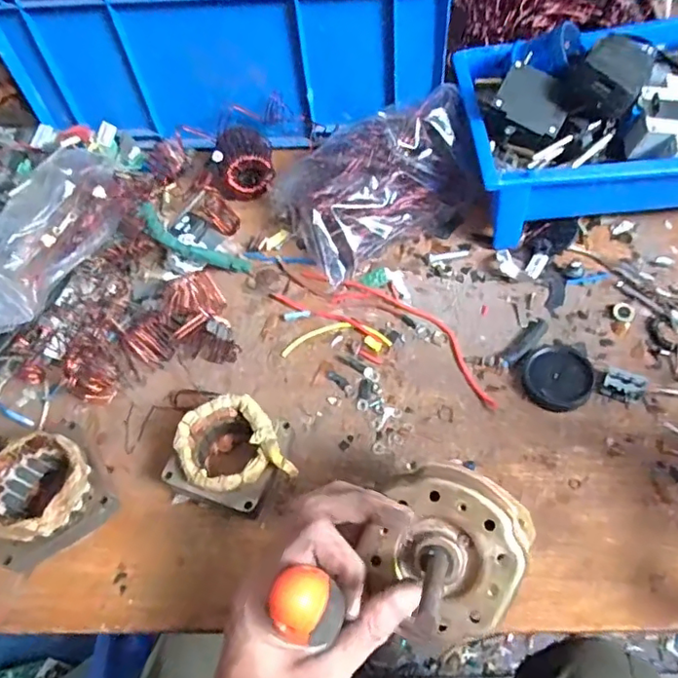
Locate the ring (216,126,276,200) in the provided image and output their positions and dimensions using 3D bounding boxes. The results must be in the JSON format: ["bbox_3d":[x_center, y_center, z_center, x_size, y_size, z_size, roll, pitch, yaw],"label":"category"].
[{"bbox_3d":[-0.101,-0.191,0.597,0.061,0.045,0.069,-7,54,1],"label":"ring"}]

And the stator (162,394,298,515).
[{"bbox_3d":[-0.071,0.088,0.407,0.087,0.056,0.071,15,57,16],"label":"stator"}]

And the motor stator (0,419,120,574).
[{"bbox_3d":[-0.208,0.116,0.400,0.089,0.061,0.083,-36,59,-19],"label":"motor stator"}]

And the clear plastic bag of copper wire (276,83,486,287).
[{"bbox_3d":[0.040,-0.158,0.550,0.196,0.081,0.137,-28,57,-14],"label":"clear plastic bag of copper wire"}]

